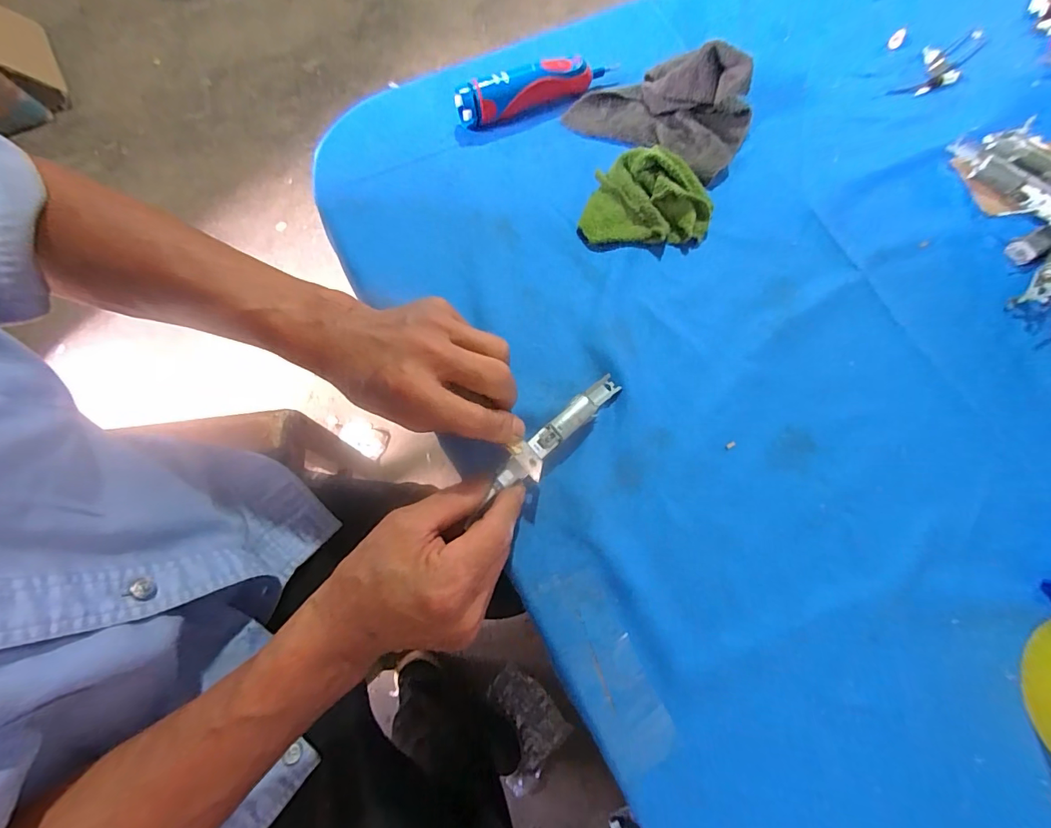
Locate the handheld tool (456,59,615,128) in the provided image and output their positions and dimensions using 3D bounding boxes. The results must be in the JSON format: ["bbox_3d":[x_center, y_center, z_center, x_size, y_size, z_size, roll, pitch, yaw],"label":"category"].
[{"bbox_3d":[0.009,-0.298,0.413,0.147,0.033,0.026,-24,74,-8],"label":"handheld tool"}]

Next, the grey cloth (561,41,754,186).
[{"bbox_3d":[0.124,-0.279,0.403,0.153,0.046,0.090,29,74,8],"label":"grey cloth"}]

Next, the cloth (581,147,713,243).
[{"bbox_3d":[0.102,-0.181,0.377,0.107,0.034,0.072,1,72,0],"label":"cloth"}]

